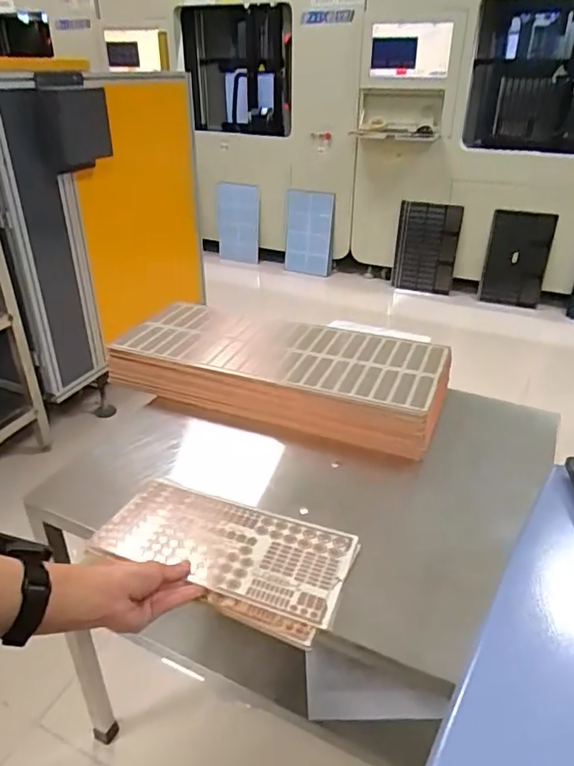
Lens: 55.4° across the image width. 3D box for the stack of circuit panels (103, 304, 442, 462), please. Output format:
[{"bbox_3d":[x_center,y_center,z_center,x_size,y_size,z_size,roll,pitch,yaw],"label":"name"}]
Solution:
[{"bbox_3d":[-0.016,-0.033,1.047,0.612,0.107,0.276,12,32,18],"label":"stack of circuit panels"}]

